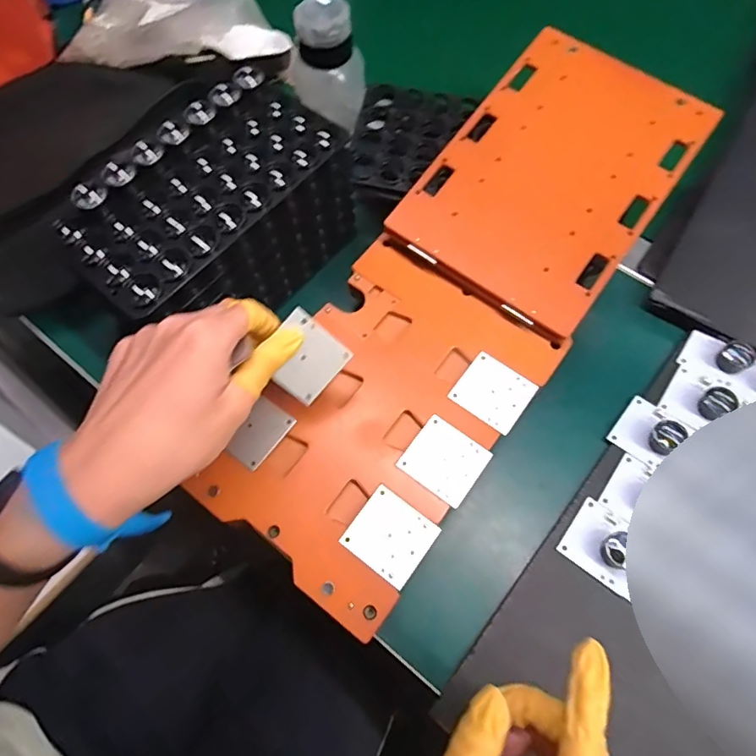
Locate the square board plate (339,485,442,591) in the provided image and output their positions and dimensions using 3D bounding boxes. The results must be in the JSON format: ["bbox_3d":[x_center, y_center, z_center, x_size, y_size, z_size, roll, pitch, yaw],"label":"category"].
[{"bbox_3d":[0.008,0.098,0.312,0.047,0.004,0.044,35,72,15],"label":"square board plate"}]

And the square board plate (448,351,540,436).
[{"bbox_3d":[0.080,0.010,0.349,0.047,0.004,0.044,36,72,15],"label":"square board plate"}]

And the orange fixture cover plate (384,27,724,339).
[{"bbox_3d":[0.137,-0.160,0.390,0.158,0.007,0.230,35,80,12],"label":"orange fixture cover plate"}]

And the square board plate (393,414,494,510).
[{"bbox_3d":[0.044,0.054,0.331,0.048,0.004,0.044,36,72,15],"label":"square board plate"}]

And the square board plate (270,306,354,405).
[{"bbox_3d":[-0.047,-0.012,0.317,0.046,0.004,0.045,40,98,-21],"label":"square board plate"}]

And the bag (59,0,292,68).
[{"bbox_3d":[-0.203,-0.385,0.530,0.220,0.040,0.143,3,67,3],"label":"bag"}]

